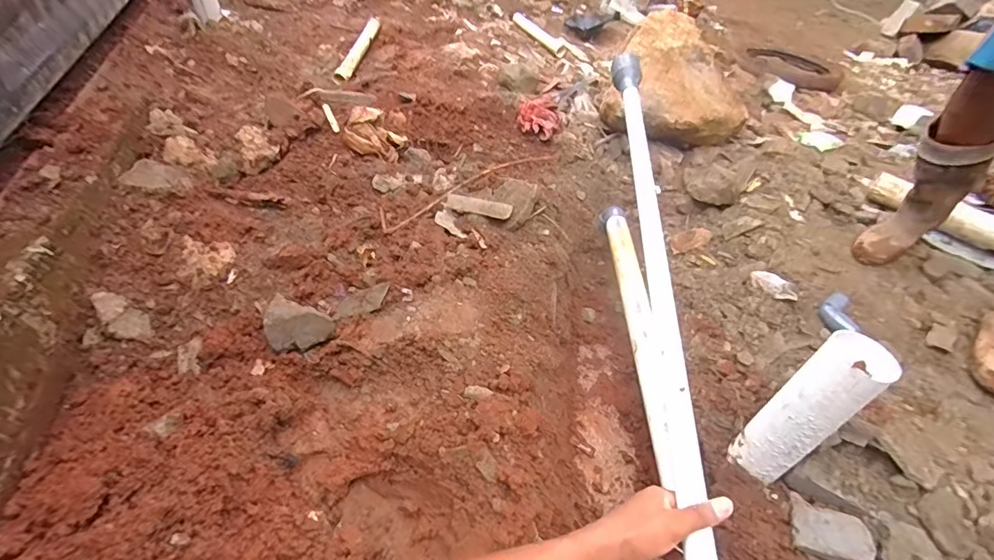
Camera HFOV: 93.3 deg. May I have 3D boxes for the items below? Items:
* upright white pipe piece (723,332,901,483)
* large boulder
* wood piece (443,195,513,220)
[{"bbox_3d":[0.491,0.210,0.745,0.095,0.300,0.093,-19,48,-25],"label":"upright white pipe piece"},{"bbox_3d":[0.619,-0.639,1.599,0.458,0.368,0.353,23,45,17],"label":"large boulder"},{"bbox_3d":[-0.047,-0.176,1.129,0.166,0.014,0.046,10,71,14],"label":"wood piece"}]

